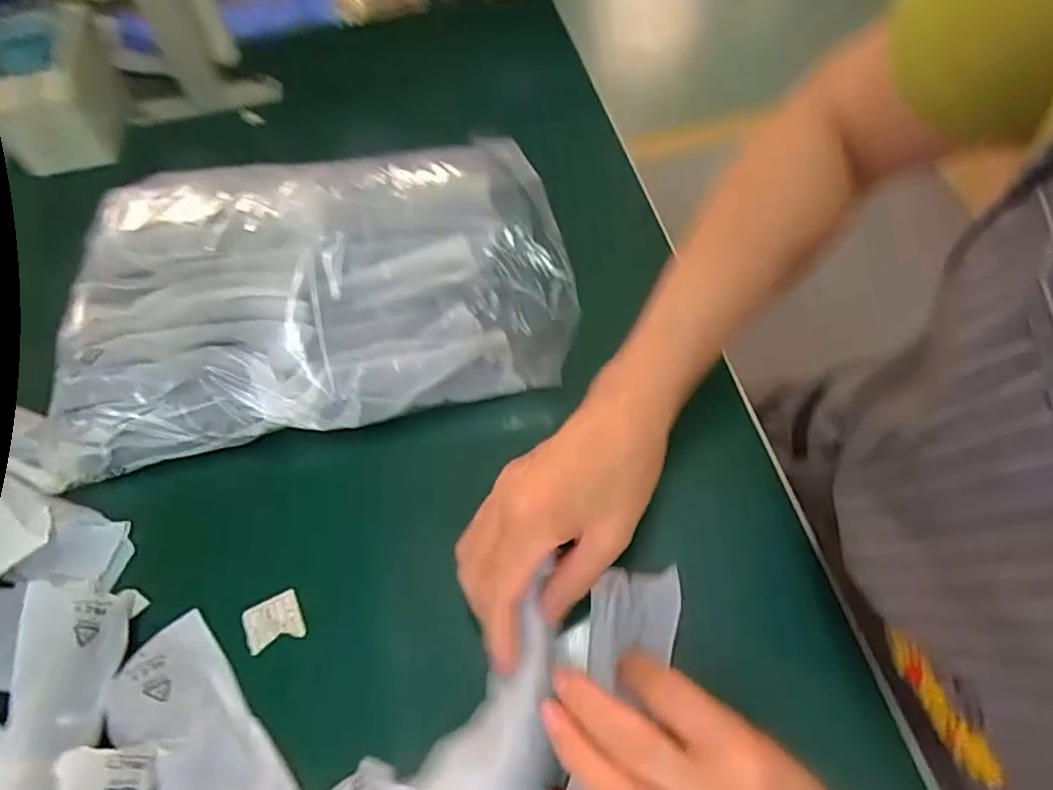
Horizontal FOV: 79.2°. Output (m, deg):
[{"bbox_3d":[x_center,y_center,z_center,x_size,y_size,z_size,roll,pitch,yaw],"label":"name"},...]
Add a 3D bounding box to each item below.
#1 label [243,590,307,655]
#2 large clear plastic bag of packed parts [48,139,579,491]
[{"bbox_3d":[-0.137,0.122,0.343,0.030,0.004,0.026,-17,65,-14],"label":"label"},{"bbox_3d":[-0.134,-0.070,0.406,0.311,0.075,0.178,-12,61,-4],"label":"large clear plastic bag of packed parts"}]

